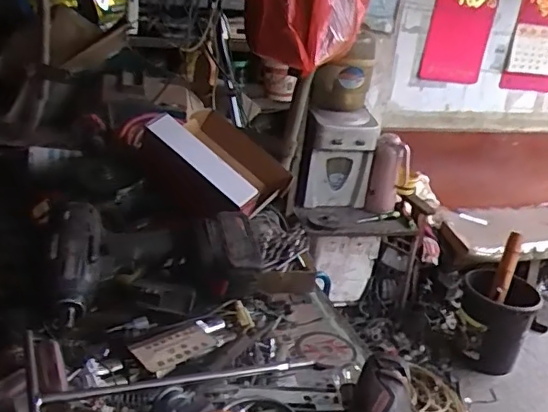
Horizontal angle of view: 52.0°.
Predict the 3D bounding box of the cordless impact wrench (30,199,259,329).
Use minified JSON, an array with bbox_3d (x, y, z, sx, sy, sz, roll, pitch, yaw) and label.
[{"bbox_3d":[-0.152,0.059,0.723,0.266,0.076,0.154,-6,25,-26],"label":"cordless impact wrench"}]

